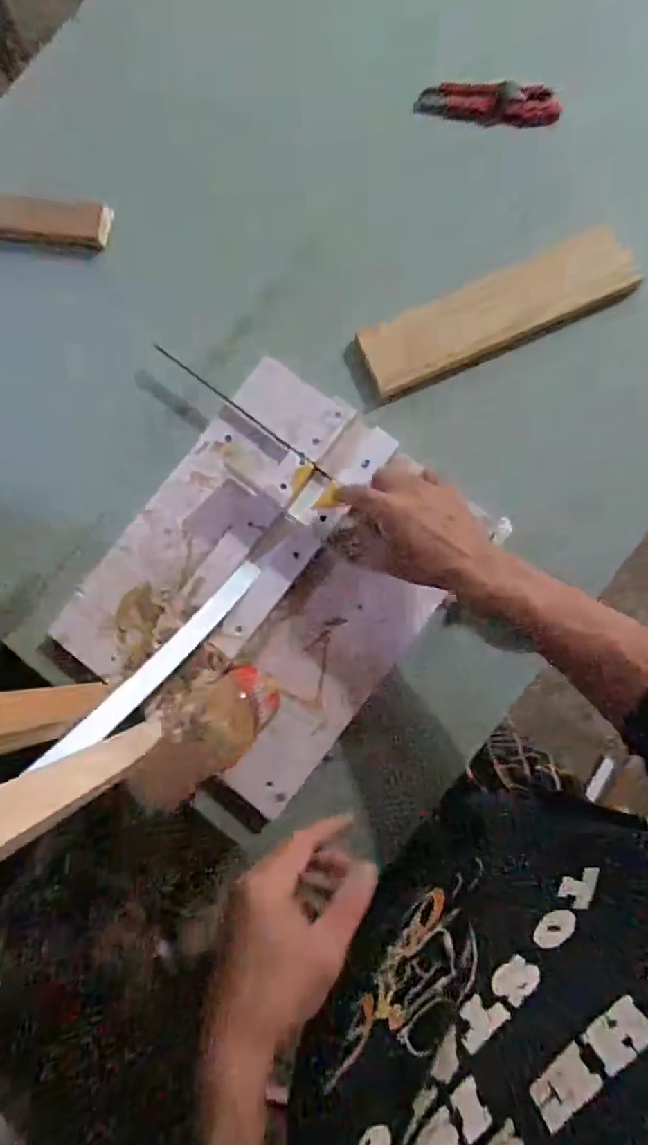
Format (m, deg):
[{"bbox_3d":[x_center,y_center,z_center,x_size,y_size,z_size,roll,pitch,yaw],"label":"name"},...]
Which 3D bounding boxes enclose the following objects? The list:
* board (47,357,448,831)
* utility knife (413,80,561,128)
[{"bbox_3d":[-0.054,0.011,0.559,0.297,0.024,0.372,39,90,4],"label":"board"},{"bbox_3d":[0.160,-0.461,0.542,0.140,0.030,0.016,21,46,19],"label":"utility knife"}]

